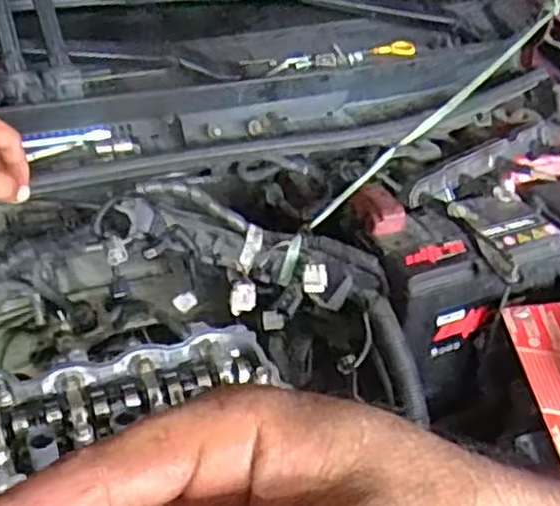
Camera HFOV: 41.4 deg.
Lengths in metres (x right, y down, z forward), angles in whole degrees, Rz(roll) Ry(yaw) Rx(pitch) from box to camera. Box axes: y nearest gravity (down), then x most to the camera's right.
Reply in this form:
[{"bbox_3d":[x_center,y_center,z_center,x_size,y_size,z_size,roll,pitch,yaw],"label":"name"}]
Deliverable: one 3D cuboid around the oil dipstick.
[{"bbox_3d":[0.067,-0.259,0.982,0.251,0.014,0.048,-16,38,-26],"label":"oil dipstick"}]

